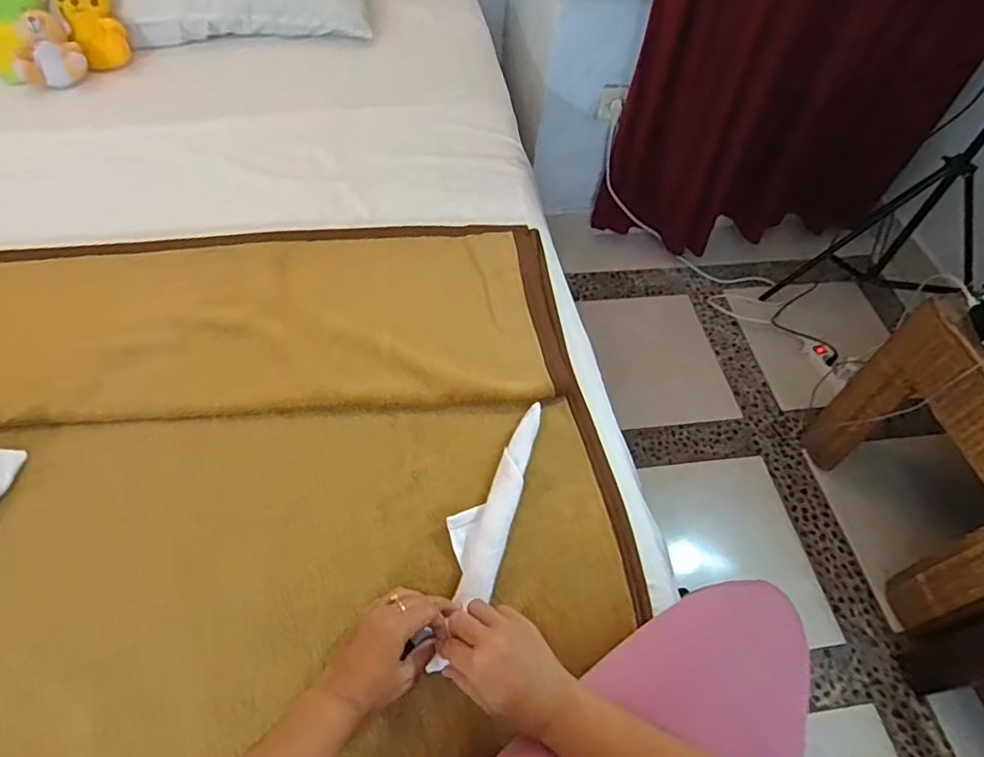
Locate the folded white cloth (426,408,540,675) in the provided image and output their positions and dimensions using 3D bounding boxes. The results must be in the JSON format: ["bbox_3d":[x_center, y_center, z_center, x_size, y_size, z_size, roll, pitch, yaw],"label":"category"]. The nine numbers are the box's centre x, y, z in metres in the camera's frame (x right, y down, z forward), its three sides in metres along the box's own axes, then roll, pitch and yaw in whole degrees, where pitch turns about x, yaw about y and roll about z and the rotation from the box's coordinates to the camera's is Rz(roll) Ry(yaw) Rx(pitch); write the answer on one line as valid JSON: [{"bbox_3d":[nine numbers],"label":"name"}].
[{"bbox_3d":[-0.005,0.151,0.659,0.066,0.016,0.297,20,60,8],"label":"folded white cloth"}]

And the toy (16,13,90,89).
[{"bbox_3d":[-0.798,-0.586,1.080,0.106,0.096,0.084,-26,60,-21],"label":"toy"}]

